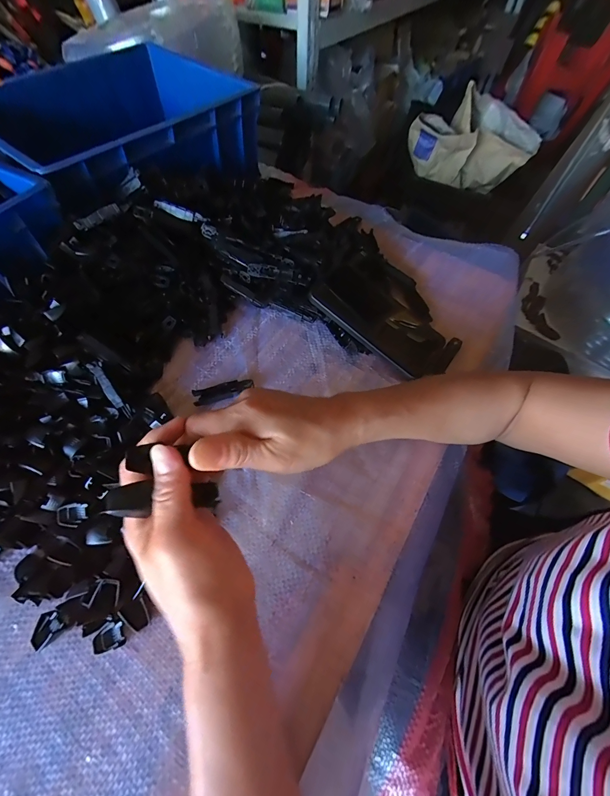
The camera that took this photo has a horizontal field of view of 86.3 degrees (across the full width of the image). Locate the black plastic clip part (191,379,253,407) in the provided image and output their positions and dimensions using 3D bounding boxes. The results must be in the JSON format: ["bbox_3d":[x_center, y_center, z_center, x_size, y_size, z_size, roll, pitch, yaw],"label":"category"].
[{"bbox_3d":[-0.089,-0.007,0.357,0.064,0.010,0.018,-14,62,-11],"label":"black plastic clip part"}]

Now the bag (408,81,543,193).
[{"bbox_3d":[0.459,-0.726,0.951,0.381,0.200,0.156,-13,62,-10],"label":"bag"}]

